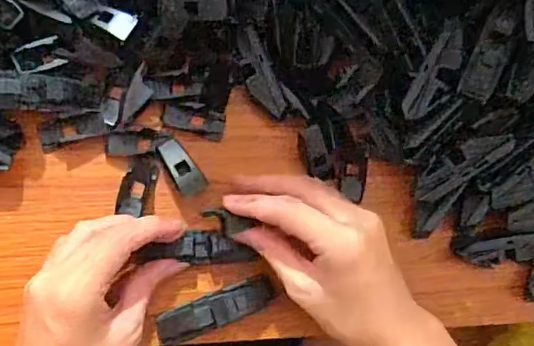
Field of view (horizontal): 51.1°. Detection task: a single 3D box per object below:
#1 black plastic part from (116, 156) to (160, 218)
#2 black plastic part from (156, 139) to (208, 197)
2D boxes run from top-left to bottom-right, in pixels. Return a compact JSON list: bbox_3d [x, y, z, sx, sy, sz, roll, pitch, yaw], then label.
[{"bbox_3d":[-0.081,0.008,0.349,0.018,0.006,0.038,19,77,-6],"label":"black plastic part"},{"bbox_3d":[-0.055,-0.004,0.350,0.016,0.006,0.041,-35,71,-8],"label":"black plastic part"}]

